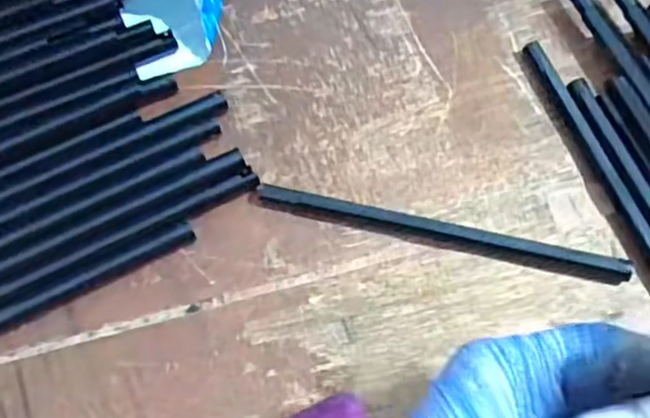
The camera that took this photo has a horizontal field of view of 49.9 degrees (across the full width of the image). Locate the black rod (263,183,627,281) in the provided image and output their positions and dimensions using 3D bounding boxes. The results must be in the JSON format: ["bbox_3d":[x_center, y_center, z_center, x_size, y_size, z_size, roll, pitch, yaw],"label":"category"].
[{"bbox_3d":[0.058,0.011,0.356,0.187,0.007,0.010,13,67,7],"label":"black rod"}]

